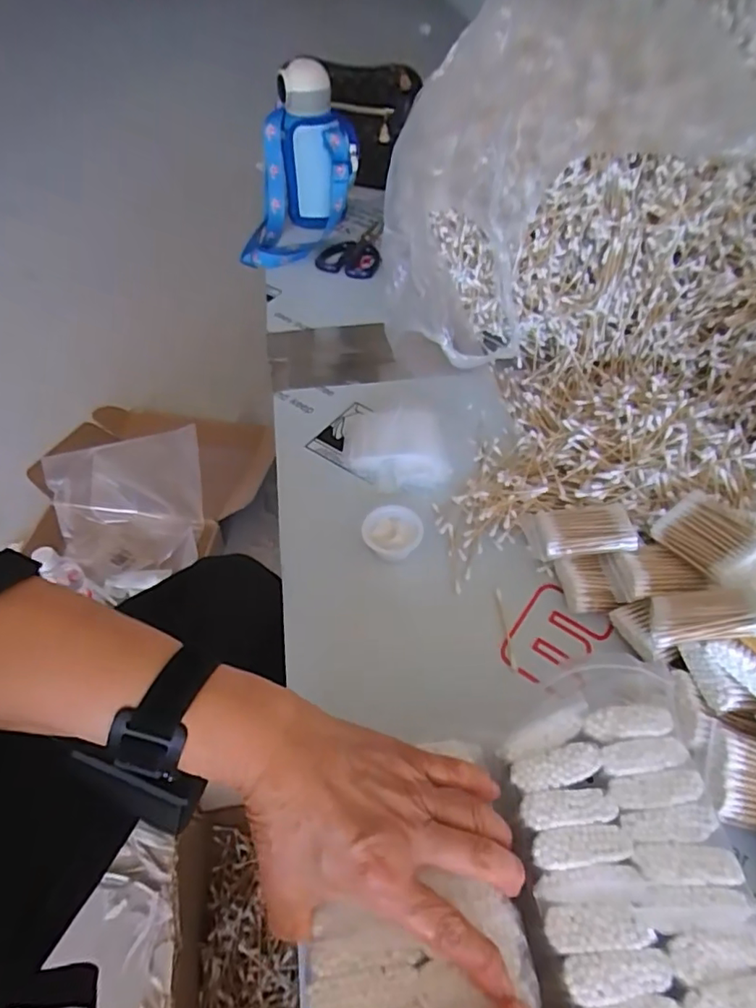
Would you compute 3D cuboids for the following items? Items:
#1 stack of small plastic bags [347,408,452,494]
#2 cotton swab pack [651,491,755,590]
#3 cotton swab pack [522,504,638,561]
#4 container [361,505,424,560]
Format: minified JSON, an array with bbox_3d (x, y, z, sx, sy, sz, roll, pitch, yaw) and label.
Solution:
[{"bbox_3d":[0.017,-0.068,0.597,0.101,0.027,0.115,-4,50,-2],"label":"stack of small plastic bags"},{"bbox_3d":[0.276,0.030,0.460,0.057,0.020,0.085,-42,43,2],"label":"cotton swab pack"},{"bbox_3d":[0.179,0.024,0.504,0.086,0.020,0.062,-12,36,9],"label":"cotton swab pack"},{"bbox_3d":[0.013,0.028,0.518,0.055,0.035,0.051,-14,51,-10],"label":"container"}]

